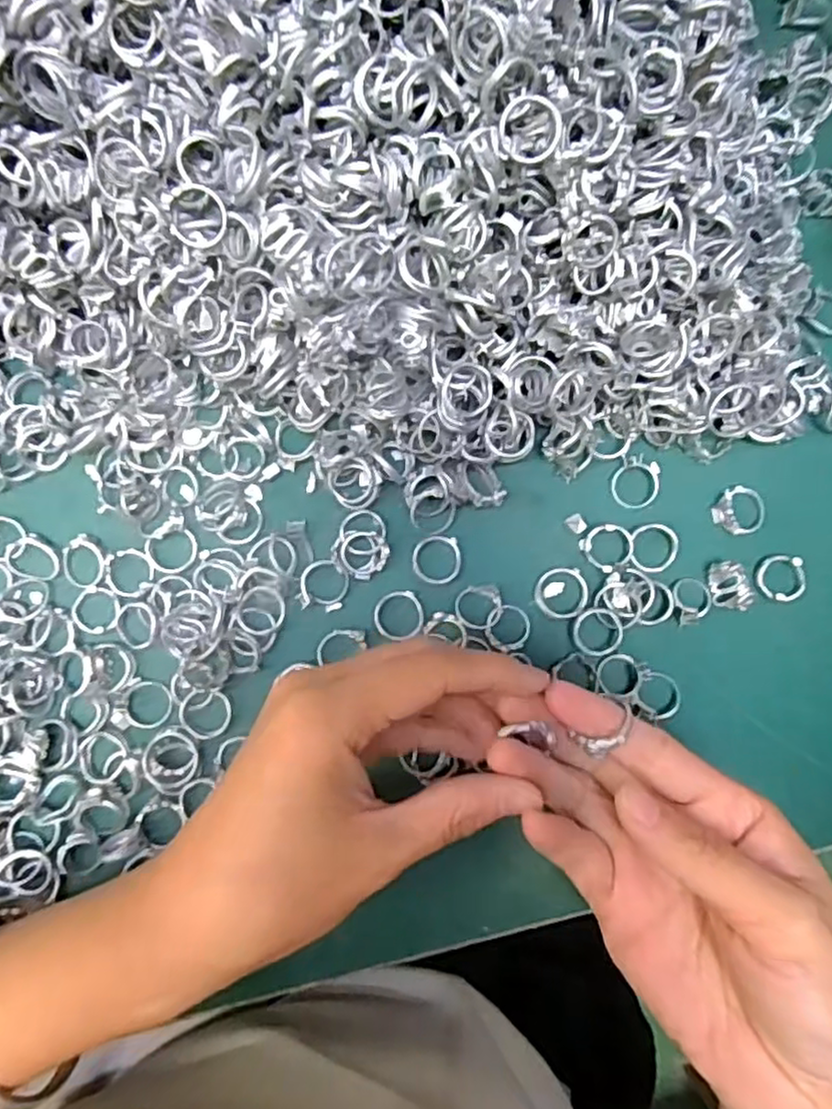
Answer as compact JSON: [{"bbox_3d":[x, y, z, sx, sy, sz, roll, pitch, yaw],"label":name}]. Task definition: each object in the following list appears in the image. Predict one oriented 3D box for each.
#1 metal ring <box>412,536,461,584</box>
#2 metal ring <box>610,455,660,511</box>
[{"bbox_3d":[0.009,0.002,0.303,0.021,0.004,0.021,0,84,-1],"label":"metal ring"},{"bbox_3d":[0.097,-0.032,0.307,0.020,0.004,0.023,1,96,13],"label":"metal ring"}]

